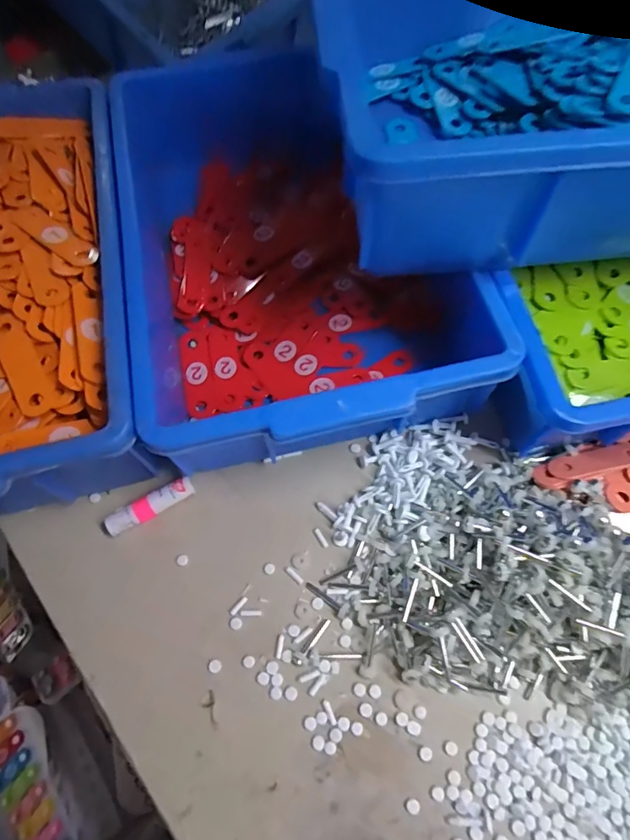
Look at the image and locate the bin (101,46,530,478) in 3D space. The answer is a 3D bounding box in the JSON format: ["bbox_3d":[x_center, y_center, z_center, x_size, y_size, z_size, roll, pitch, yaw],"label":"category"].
[{"bbox_3d":[-0.032,-0.152,0.389,0.242,0.094,0.377,-17,69,-4],"label":"bin"}]

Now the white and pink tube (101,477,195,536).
[{"bbox_3d":[-0.122,0.064,0.348,0.068,0.014,0.016,-27,70,-8],"label":"white and pink tube"}]

